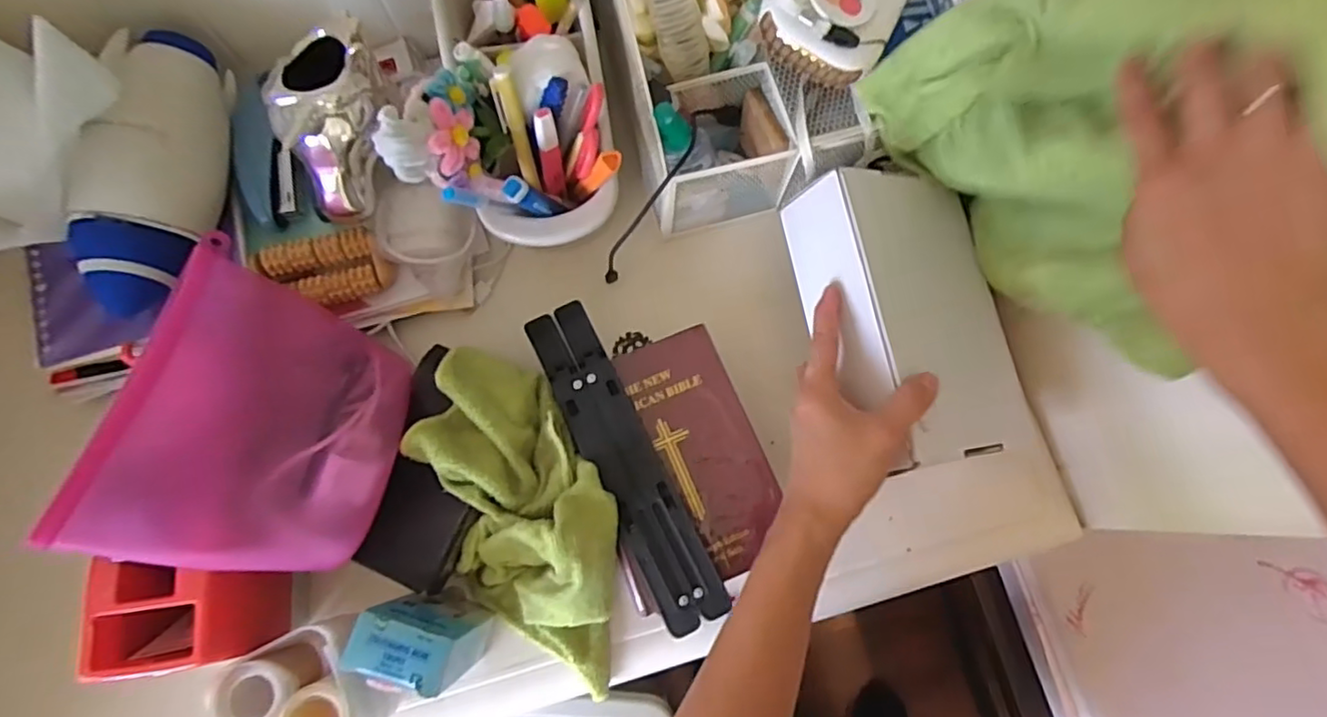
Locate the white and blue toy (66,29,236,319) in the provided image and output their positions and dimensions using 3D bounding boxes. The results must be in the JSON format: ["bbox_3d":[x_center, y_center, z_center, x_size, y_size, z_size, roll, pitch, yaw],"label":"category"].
[{"bbox_3d":[-0.352,-0.133,0.448,0.067,0.080,0.199,0,76,-1],"label":"white and blue toy"}]

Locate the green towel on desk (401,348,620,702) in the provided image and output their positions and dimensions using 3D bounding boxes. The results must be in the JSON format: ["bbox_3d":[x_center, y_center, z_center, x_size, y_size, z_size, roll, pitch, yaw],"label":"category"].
[{"bbox_3d":[-0.095,0.092,0.429,0.110,0.068,0.227,-22,90,-6],"label":"green towel on desk"}]

